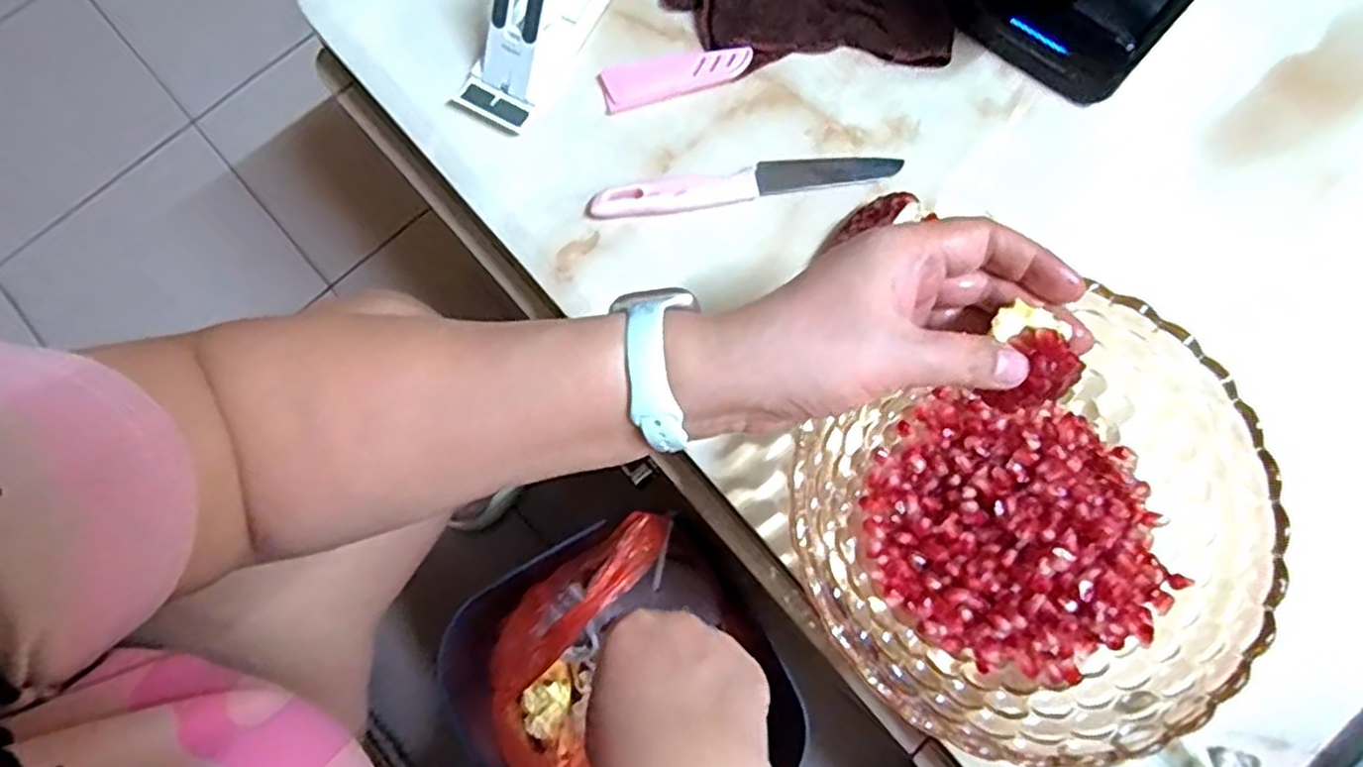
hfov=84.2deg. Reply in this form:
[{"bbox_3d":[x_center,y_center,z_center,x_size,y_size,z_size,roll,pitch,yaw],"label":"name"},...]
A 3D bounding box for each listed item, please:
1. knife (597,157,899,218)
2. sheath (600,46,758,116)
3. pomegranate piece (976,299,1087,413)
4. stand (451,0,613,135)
[{"bbox_3d":[0.040,-0.126,0.468,0.192,0.010,0.025,-11,76,-3],"label":"knife"},{"bbox_3d":[-0.004,-0.201,0.484,0.096,0.011,0.028,-15,77,-3],"label":"sheath"},{"bbox_3d":[0.142,-0.010,0.312,0.030,0.035,0.038,-29,78,-7],"label":"pomegranate piece"},{"bbox_3d":[-0.093,-0.224,0.458,0.051,0.074,0.115,33,79,8],"label":"stand"}]

